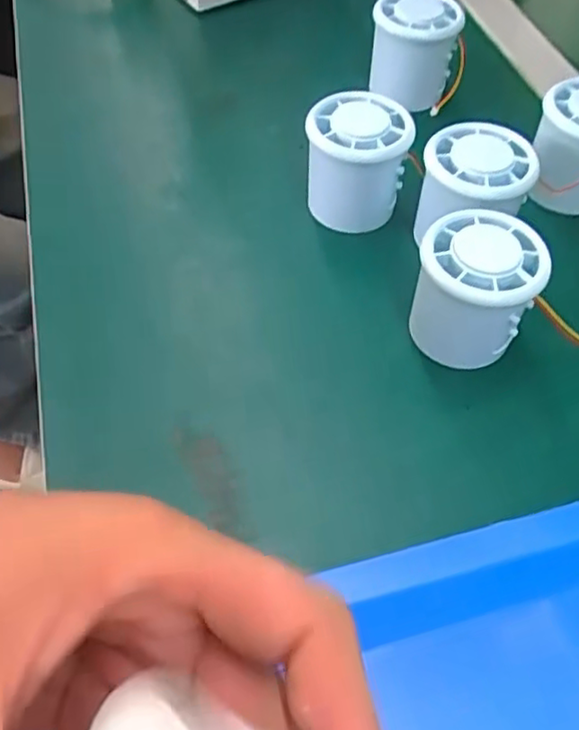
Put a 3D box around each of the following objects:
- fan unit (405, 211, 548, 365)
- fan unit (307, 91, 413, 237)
[{"bbox_3d":[0.089,-0.035,0.325,0.057,0.061,0.054,1,54,-1],"label":"fan unit"},{"bbox_3d":[0.038,-0.113,0.377,0.057,0.056,0.055,0,54,-2],"label":"fan unit"}]

